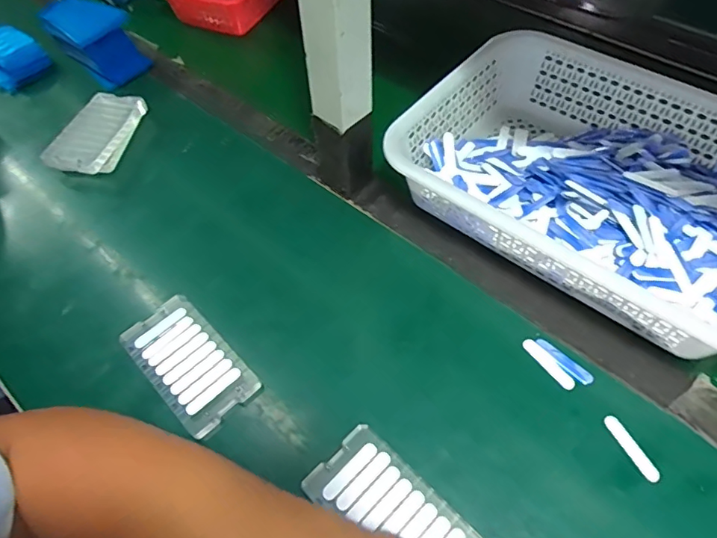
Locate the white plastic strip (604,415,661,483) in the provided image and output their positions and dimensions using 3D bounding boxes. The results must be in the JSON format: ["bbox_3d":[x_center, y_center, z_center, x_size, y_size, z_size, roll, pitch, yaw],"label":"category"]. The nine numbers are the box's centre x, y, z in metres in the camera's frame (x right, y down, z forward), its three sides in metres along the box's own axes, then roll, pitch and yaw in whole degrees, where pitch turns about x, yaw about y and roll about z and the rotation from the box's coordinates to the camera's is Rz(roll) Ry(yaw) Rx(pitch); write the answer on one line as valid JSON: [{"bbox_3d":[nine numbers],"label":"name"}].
[{"bbox_3d":[0.207,0.134,0.383,0.013,0.004,0.052,-23,57,-12],"label":"white plastic strip"}]

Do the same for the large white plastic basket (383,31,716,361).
[{"bbox_3d":[0.234,-0.087,0.493,0.352,0.084,0.251,31,62,22],"label":"large white plastic basket"}]

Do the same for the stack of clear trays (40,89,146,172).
[{"bbox_3d":[-0.306,-0.160,0.594,0.074,0.041,0.129,10,56,10],"label":"stack of clear trays"}]

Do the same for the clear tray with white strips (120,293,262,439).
[{"bbox_3d":[-0.147,0.081,0.441,0.066,0.019,0.122,-39,62,-22],"label":"clear tray with white strips"}]

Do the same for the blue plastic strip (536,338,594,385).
[{"bbox_3d":[0.173,0.077,0.427,0.013,0.004,0.052,-38,62,-21],"label":"blue plastic strip"}]

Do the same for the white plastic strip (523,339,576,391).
[{"bbox_3d":[0.160,0.079,0.425,0.013,0.004,0.052,-31,59,-17],"label":"white plastic strip"}]

